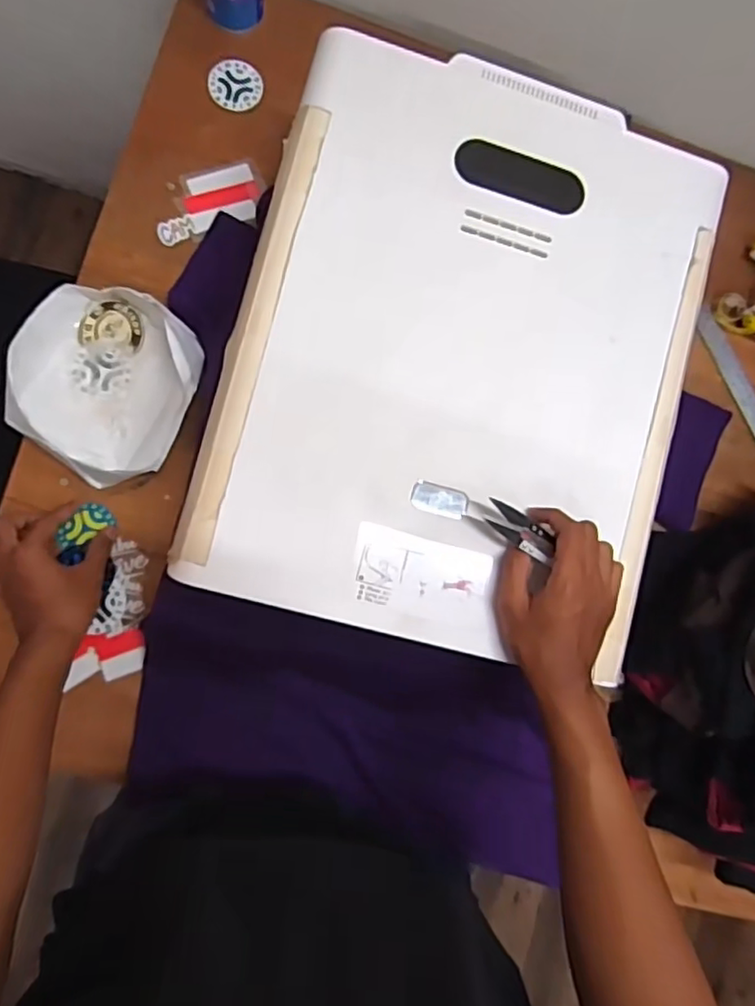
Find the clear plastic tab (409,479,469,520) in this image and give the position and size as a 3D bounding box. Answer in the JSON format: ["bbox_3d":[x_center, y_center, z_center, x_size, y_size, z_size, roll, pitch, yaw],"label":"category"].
[{"bbox_3d":[0.054,-0.002,0.543,0.050,0.004,0.025,15,84,-6],"label":"clear plastic tab"}]

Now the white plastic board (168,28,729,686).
[{"bbox_3d":[0.083,-0.133,0.559,0.389,0.018,0.502,15,84,-6],"label":"white plastic board"}]

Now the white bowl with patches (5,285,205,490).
[{"bbox_3d":[-0.273,-0.121,0.642,0.176,0.051,0.179,1,84,-10],"label":"white bowl with patches"}]

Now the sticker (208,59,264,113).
[{"bbox_3d":[-0.163,-0.475,0.722,0.059,0.004,0.058,0,90,-12],"label":"sticker"}]

